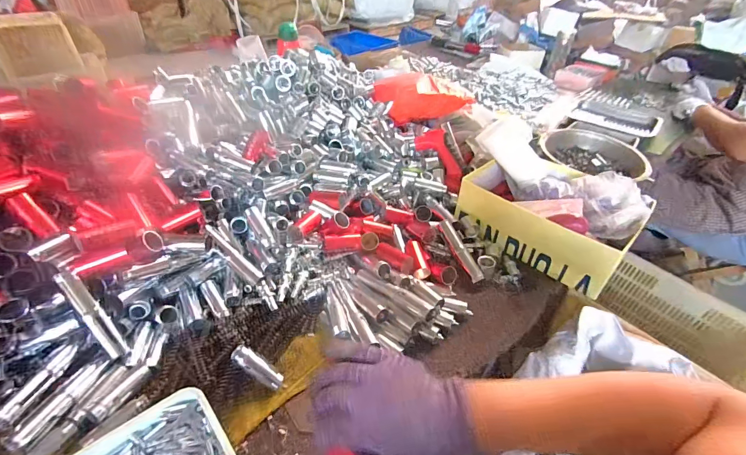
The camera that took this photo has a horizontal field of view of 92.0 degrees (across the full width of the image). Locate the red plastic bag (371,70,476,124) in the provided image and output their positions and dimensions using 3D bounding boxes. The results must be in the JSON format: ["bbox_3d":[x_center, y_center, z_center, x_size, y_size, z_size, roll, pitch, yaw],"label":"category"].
[{"bbox_3d":[0.132,-0.328,0.874,0.235,0.100,0.117,-18,45,-24],"label":"red plastic bag"}]

